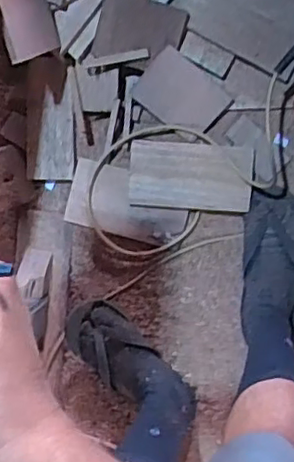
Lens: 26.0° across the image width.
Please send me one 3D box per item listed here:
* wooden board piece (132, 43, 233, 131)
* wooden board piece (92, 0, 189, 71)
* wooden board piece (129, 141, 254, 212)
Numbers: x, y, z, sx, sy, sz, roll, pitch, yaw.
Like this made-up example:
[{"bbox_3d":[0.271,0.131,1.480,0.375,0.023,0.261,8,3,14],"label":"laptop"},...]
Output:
[{"bbox_3d":[0.056,-0.220,1.035,0.136,0.006,0.106,37,107,-16],"label":"wooden board piece"},{"bbox_3d":[-0.010,-0.308,0.991,0.130,0.008,0.102,12,117,-7],"label":"wooden board piece"},{"bbox_3d":[0.074,-0.089,1.064,0.202,0.018,0.109,4,97,6],"label":"wooden board piece"}]

